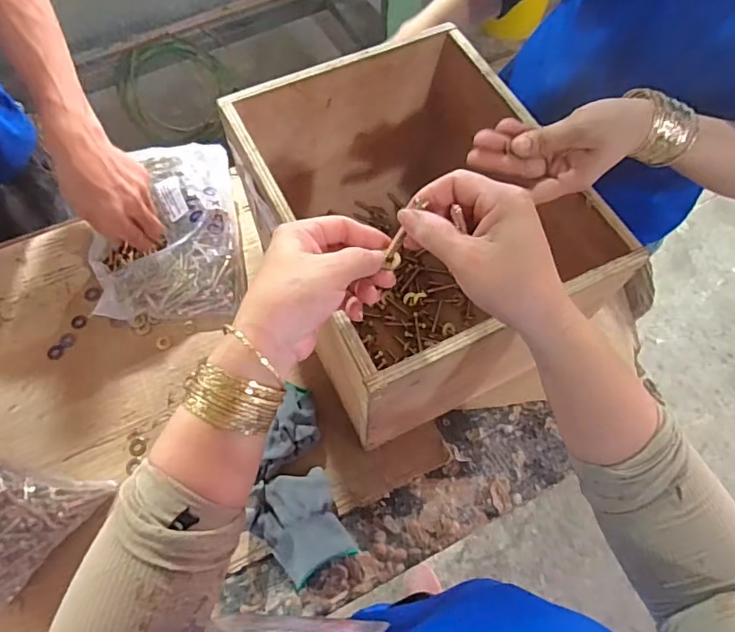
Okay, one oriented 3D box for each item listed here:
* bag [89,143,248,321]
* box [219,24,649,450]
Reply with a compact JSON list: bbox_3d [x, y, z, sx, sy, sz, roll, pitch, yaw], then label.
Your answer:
[{"bbox_3d":[-0.265,-0.116,0.669,0.183,0.055,0.257,-12,65,-6],"label":"bag"},{"bbox_3d":[0.040,-0.081,0.557,0.258,0.232,0.331,-24,67,-12],"label":"box"}]

